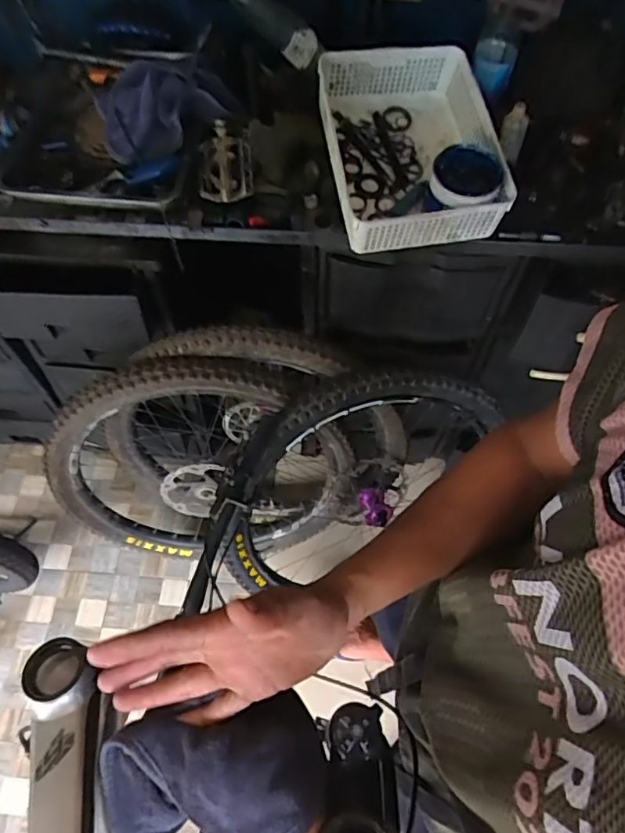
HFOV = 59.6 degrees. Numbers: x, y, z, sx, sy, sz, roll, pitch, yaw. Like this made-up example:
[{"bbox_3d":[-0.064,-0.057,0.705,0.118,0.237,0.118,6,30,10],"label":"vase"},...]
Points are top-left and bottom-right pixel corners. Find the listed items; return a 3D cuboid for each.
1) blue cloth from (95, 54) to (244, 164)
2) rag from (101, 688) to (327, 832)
[{"bbox_3d":[-0.244,-0.513,0.898,0.217,0.067,0.168,-23,63,-12],"label":"blue cloth"},{"bbox_3d":[-0.071,0.265,0.402,0.152,0.069,0.092,-6,61,-4],"label":"rag"}]

